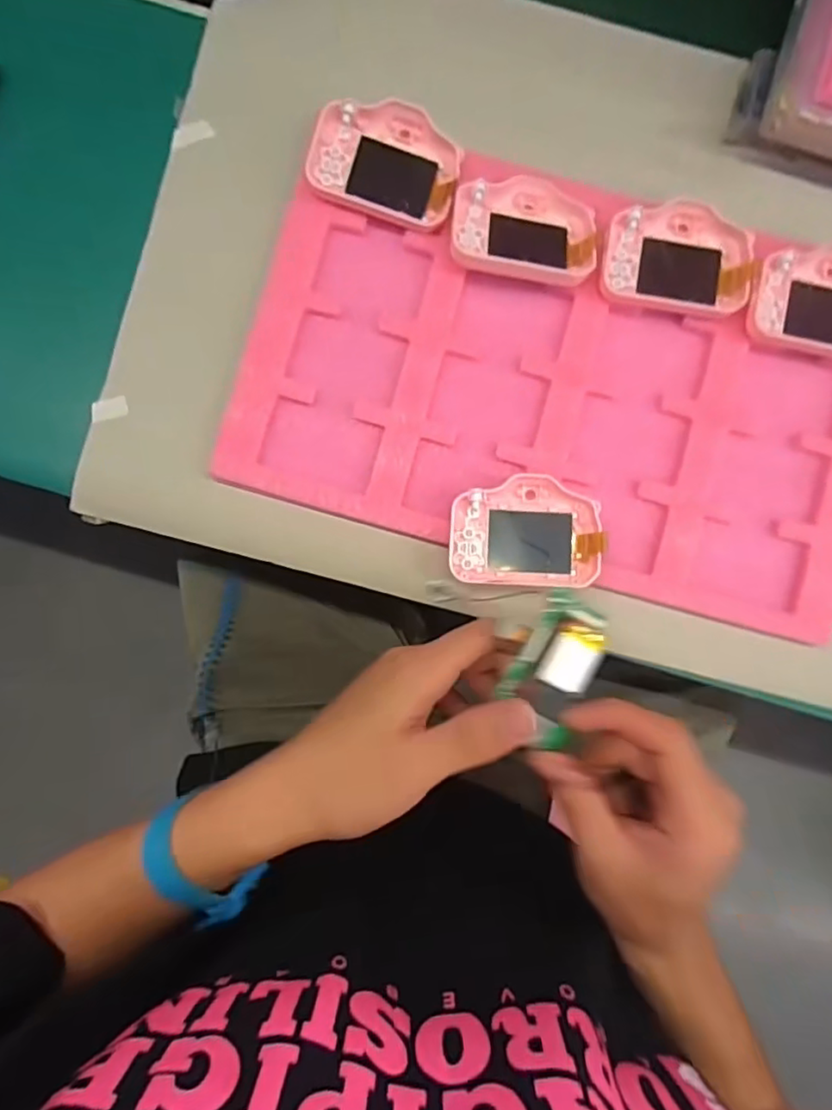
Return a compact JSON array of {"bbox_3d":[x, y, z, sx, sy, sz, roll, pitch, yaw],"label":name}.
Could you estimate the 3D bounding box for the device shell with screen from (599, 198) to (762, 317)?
[{"bbox_3d":[0.153,-0.174,0.350,0.086,0.017,0.061,11,87,-1],"label":"device shell with screen"}]

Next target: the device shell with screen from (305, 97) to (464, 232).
[{"bbox_3d":[-0.017,-0.229,0.347,0.085,0.017,0.059,17,87,0],"label":"device shell with screen"}]

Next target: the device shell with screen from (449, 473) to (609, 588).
[{"bbox_3d":[0.062,-0.013,0.340,0.083,0.019,0.060,3,88,-1],"label":"device shell with screen"}]

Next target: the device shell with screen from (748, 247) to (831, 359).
[{"bbox_3d":[0.239,-0.146,0.351,0.085,0.020,0.060,11,87,-1],"label":"device shell with screen"}]

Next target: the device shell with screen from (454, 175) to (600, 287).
[{"bbox_3d":[0.063,-0.191,0.349,0.083,0.015,0.059,8,88,-1],"label":"device shell with screen"}]

